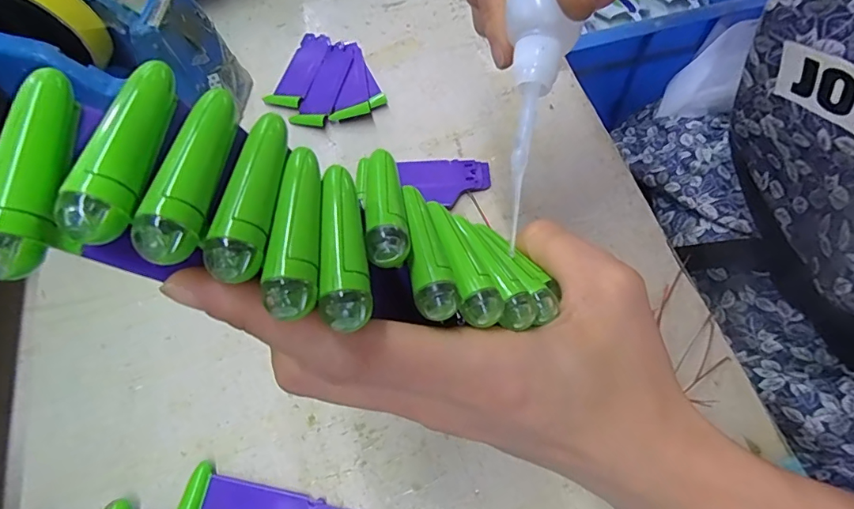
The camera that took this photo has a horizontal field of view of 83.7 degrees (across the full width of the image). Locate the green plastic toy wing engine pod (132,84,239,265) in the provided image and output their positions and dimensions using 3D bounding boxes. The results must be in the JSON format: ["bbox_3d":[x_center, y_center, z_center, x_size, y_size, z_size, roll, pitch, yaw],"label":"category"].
[{"bbox_3d":[-0.053,-0.019,0.106,0.011,0.008,0.042,8,67,5],"label":"green plastic toy wing engine pod"}]

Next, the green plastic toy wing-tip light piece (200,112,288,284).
[{"bbox_3d":[-0.041,-0.015,0.111,0.010,0.008,0.045,3,62,3],"label":"green plastic toy wing-tip light piece"}]

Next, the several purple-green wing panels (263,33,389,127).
[{"bbox_3d":[-0.085,-0.138,0.372,0.078,0.009,0.097,-21,65,-9],"label":"several purple-green wing panels"}]

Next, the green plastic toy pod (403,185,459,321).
[{"bbox_3d":[-0.001,-0.002,0.135,0.012,0.006,0.041,-11,61,-4],"label":"green plastic toy pod"}]

